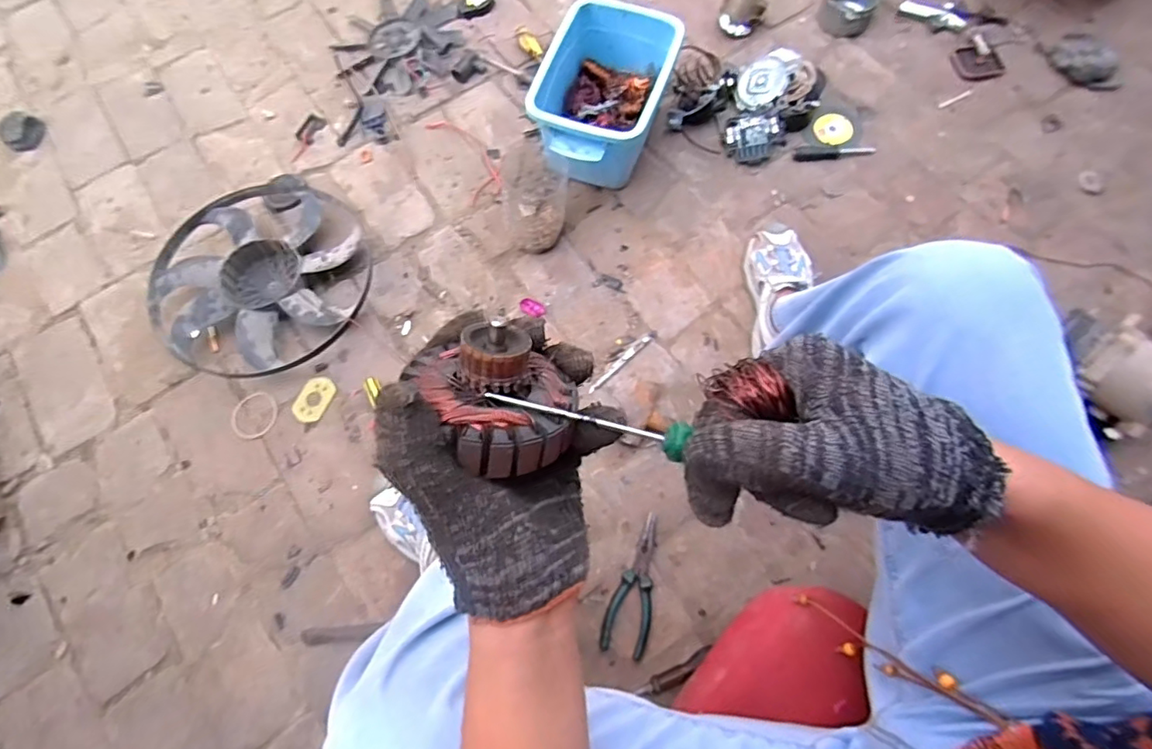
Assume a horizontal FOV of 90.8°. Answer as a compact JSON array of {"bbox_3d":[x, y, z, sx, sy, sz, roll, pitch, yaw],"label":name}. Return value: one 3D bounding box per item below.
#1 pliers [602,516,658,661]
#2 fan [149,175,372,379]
[{"bbox_3d":[0.085,0.290,0.793,0.062,0.012,0.185,15,72,5],"label":"pliers"},{"bbox_3d":[-0.521,-0.175,0.950,0.347,0.063,0.356,0,71,0],"label":"fan"}]

